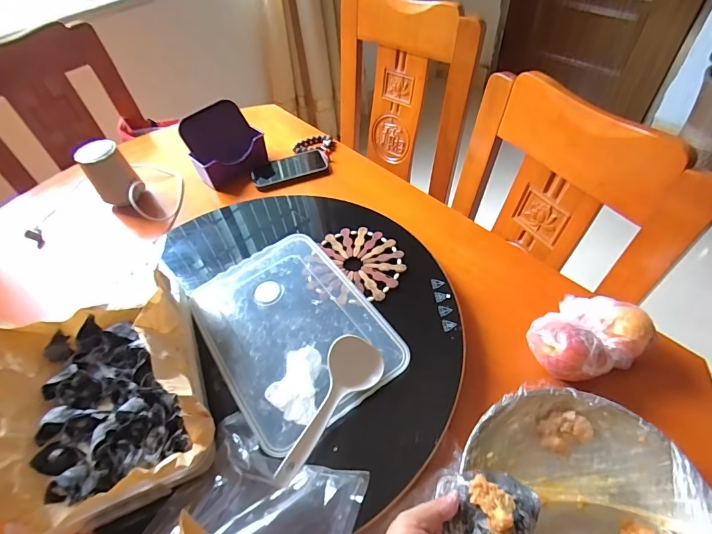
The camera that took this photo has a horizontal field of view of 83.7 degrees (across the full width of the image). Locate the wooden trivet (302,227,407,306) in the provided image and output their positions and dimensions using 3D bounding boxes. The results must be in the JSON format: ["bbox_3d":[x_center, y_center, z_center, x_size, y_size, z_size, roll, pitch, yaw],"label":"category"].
[{"bbox_3d":[-0.003,-0.005,0.700,0.164,0.008,0.167,-2,50,3],"label":"wooden trivet"}]

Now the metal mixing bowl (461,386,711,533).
[{"bbox_3d":[0.257,0.279,0.447,0.242,0.069,0.261,-2,50,3],"label":"metal mixing bowl"}]

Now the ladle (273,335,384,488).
[{"bbox_3d":[-0.042,0.178,0.511,0.073,0.014,0.197,42,67,-4],"label":"ladle"}]

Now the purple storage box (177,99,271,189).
[{"bbox_3d":[-0.321,-0.291,0.960,0.117,0.141,0.173,33,60,28],"label":"purple storage box"}]

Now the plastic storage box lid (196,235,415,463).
[{"bbox_3d":[-0.102,0.086,0.623,0.246,0.017,0.334,-29,54,-19],"label":"plastic storage box lid"}]

